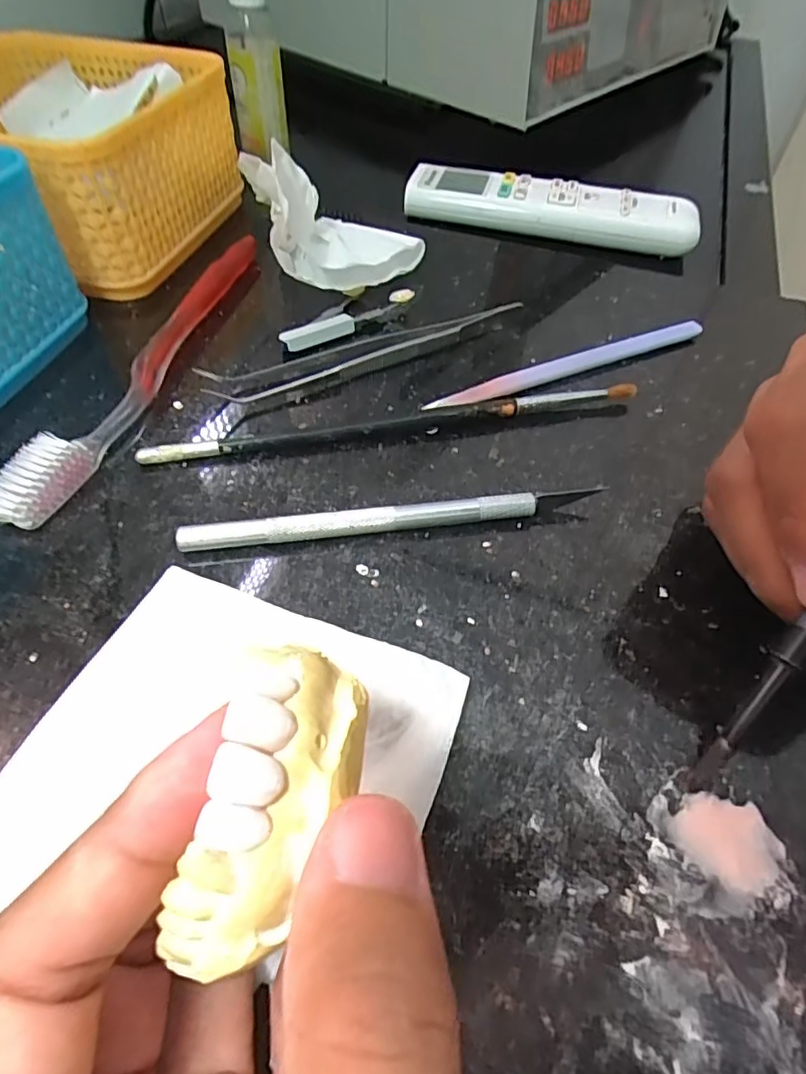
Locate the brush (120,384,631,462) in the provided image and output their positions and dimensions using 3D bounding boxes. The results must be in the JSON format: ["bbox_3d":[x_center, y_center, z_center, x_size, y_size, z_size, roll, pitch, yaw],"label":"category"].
[{"bbox_3d":[-0.001,-0.045,0.219,0.186,0.010,0.012,-9,53,-9],"label":"brush"}]

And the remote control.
[{"bbox_3d":[0.092,-0.208,0.365,0.177,0.023,0.041,13,53,8],"label":"remote control"}]

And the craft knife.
[{"bbox_3d":[-0.003,-0.006,0.189,0.132,0.009,0.007,-5,53,-8],"label":"craft knife"}]

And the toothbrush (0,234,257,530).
[{"bbox_3d":[-0.099,-0.075,0.234,0.020,0.016,0.185,15,53,9],"label":"toothbrush"}]

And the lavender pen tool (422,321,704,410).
[{"bbox_3d":[0.072,-0.073,0.245,0.134,0.004,0.010,-21,73,-17],"label":"lavender pen tool"}]

